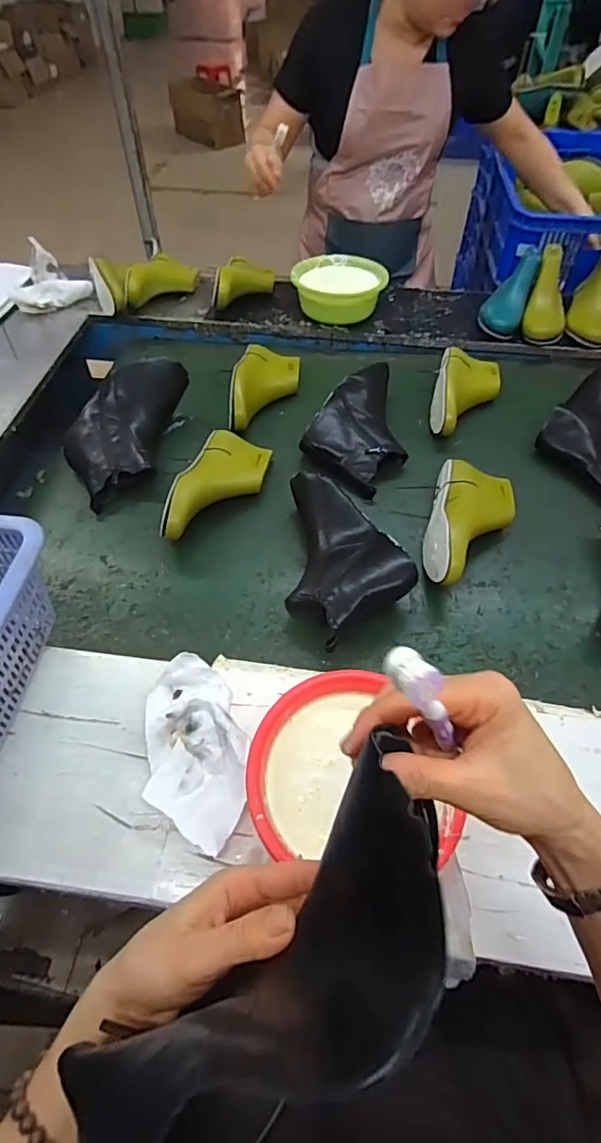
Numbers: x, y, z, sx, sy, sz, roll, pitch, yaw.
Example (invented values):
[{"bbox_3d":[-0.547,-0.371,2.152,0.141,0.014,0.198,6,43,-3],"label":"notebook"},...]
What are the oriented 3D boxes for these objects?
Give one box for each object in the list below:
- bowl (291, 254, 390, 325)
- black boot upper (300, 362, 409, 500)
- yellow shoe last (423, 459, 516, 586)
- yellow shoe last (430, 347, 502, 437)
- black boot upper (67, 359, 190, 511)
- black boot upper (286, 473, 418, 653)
[{"bbox_3d":[0.081,-0.584,1.082,0.184,0.080,0.168,0,54,0],"label":"bowl"},{"bbox_3d":[0.123,-0.248,0.861,0.151,0.068,0.253,29,59,20],"label":"black boot upper"},{"bbox_3d":[0.235,-0.063,0.719,0.112,0.077,0.226,15,56,11],"label":"yellow shoe last"},{"bbox_3d":[0.291,-0.316,0.896,0.109,0.065,0.223,14,55,10],"label":"yellow shoe last"},{"bbox_3d":[-0.287,-0.233,0.846,0.152,0.098,0.290,17,68,12],"label":"black boot upper"},{"bbox_3d":[0.030,-0.029,0.693,0.154,0.082,0.243,-29,59,-19],"label":"black boot upper"}]

